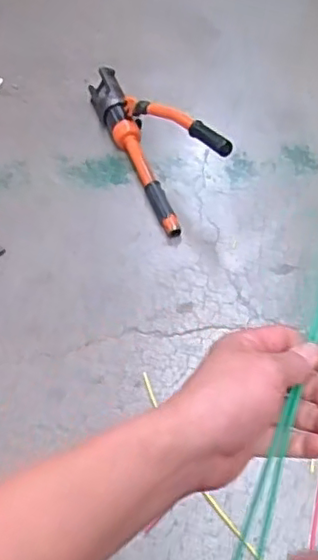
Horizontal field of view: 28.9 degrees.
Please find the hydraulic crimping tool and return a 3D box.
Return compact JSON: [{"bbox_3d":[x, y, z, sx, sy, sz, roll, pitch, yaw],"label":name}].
[{"bbox_3d":[-0.016,-0.295,1.167,0.126,0.162,0.428,-20,53,-12],"label":"hydraulic crimping tool"}]

